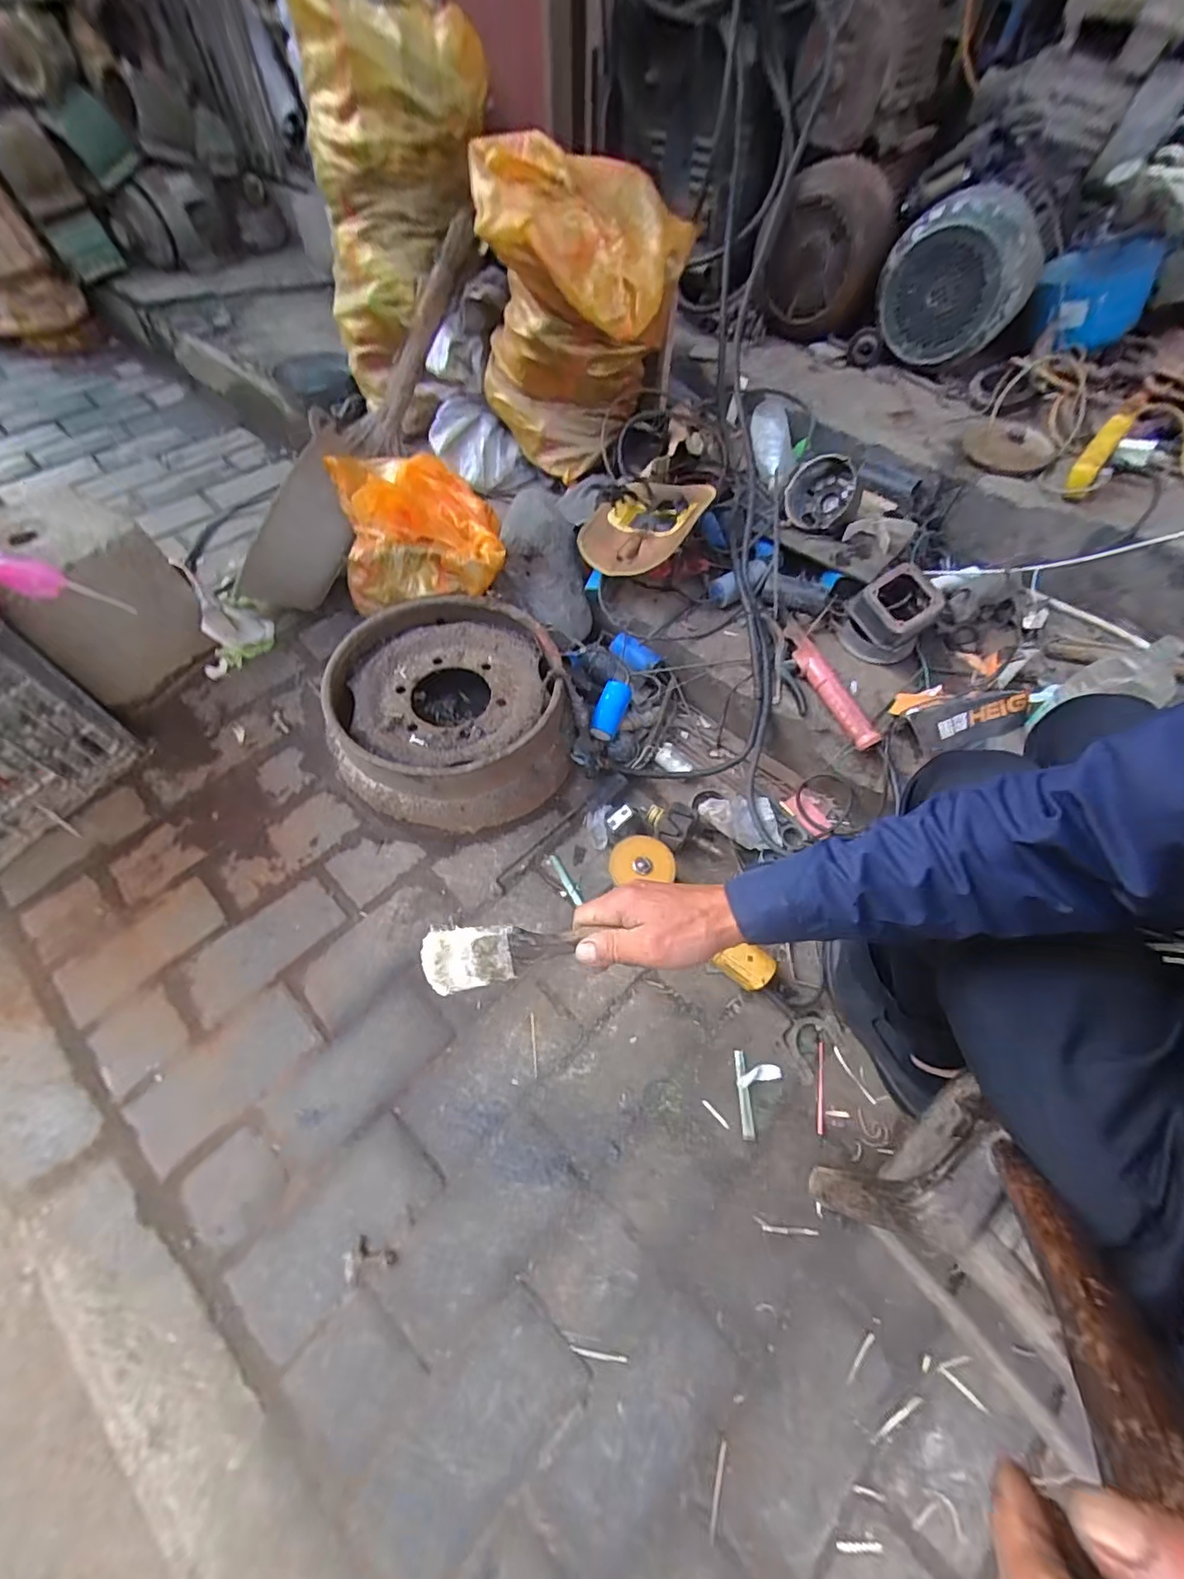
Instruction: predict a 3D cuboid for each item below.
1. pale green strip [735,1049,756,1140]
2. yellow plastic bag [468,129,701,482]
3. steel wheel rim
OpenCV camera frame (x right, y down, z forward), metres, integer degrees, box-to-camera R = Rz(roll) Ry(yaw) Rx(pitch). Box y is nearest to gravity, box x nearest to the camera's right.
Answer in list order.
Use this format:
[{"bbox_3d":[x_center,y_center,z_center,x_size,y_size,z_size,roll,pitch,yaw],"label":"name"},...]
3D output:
[{"bbox_3d":[0.206,0.413,0.743,0.016,0.008,0.107,-1,60,-1],"label":"pale green strip"},{"bbox_3d":[-0.031,-0.850,1.006,0.354,0.386,0.322,4,58,1],"label":"yellow plastic bag"},{"bbox_3d":[-0.250,-0.143,0.973,0.399,0.152,0.419,-10,61,-6],"label":"steel wheel rim"}]

